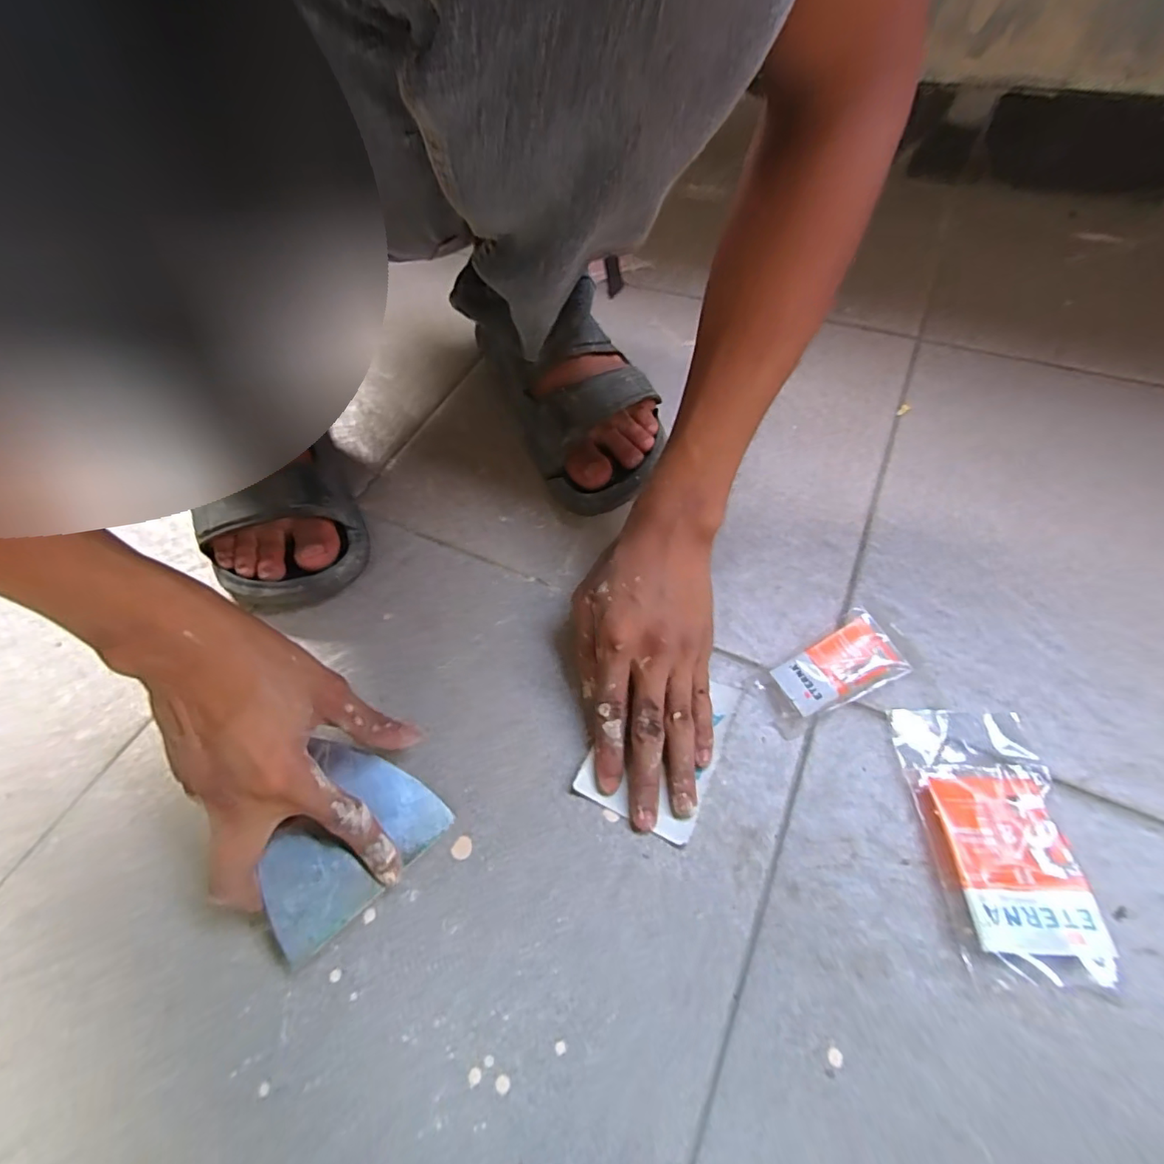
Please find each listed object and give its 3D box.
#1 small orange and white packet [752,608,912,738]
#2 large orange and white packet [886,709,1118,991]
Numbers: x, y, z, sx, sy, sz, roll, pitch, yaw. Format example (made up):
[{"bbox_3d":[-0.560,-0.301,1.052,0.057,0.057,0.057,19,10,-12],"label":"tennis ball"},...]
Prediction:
[{"bbox_3d":[0.155,0.057,0.337,0.085,0.022,0.045,-23,58,-10],"label":"small orange and white packet"},{"bbox_3d":[0.220,0.132,0.284,0.073,0.018,0.132,2,58,6],"label":"large orange and white packet"}]

